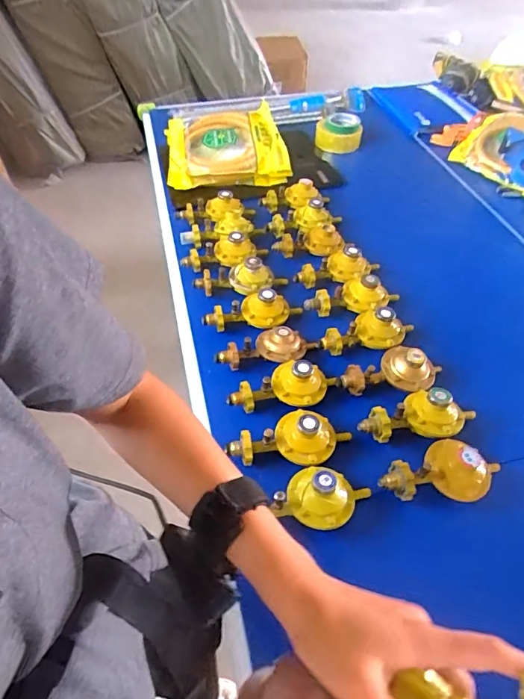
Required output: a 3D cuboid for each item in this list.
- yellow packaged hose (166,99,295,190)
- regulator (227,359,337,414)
[{"bbox_3d":[-0.092,-0.511,1.141,0.293,0.091,0.241,-5,49,-5],"label":"yellow packaged hose"},{"bbox_3d":[0.033,0.049,0.687,0.166,0.049,0.077,0,49,0],"label":"regulator"}]

